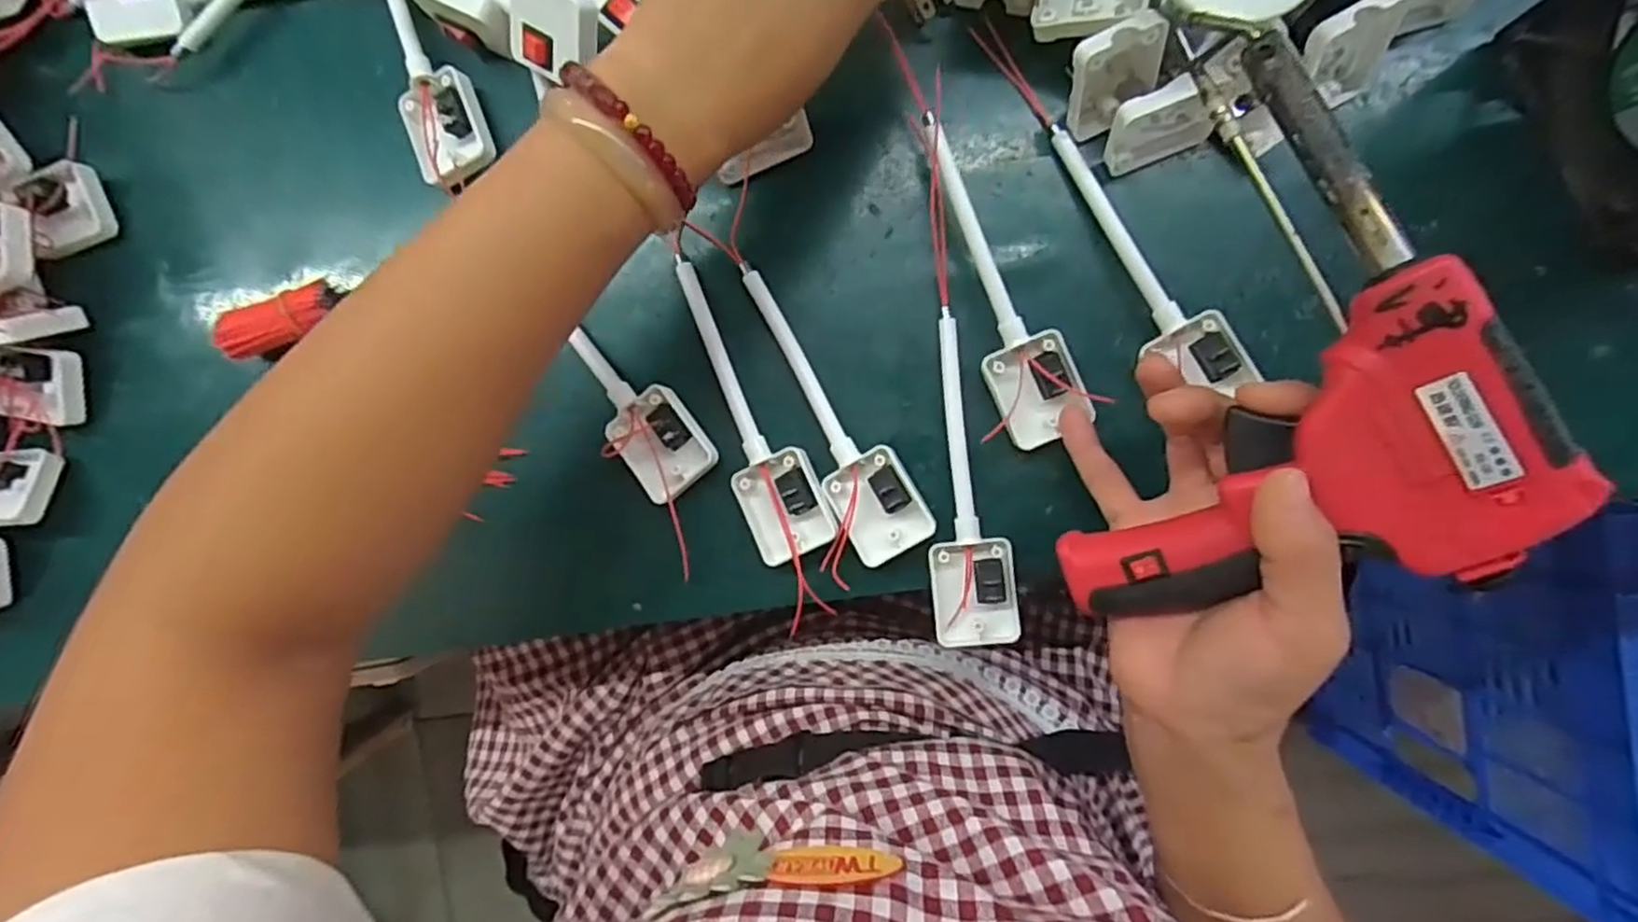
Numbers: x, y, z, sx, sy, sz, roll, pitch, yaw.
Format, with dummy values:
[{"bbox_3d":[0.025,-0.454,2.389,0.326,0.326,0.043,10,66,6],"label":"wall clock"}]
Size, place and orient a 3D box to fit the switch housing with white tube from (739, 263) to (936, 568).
[{"bbox_3d":[0.003,-0.024,0.340,0.038,0.019,0.149,-29,90,4],"label":"switch housing with white tube"}]

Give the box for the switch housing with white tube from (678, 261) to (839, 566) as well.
[{"bbox_3d":[-0.036,-0.024,0.342,0.039,0.017,0.147,-23,90,4],"label":"switch housing with white tube"}]

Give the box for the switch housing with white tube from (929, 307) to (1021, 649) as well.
[{"bbox_3d":[0.068,0.010,0.338,0.037,0.015,0.152,-5,92,4],"label":"switch housing with white tube"}]

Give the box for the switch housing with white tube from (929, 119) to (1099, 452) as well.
[{"bbox_3d":[0.079,-0.080,0.335,0.037,0.024,0.149,-25,90,4],"label":"switch housing with white tube"}]

